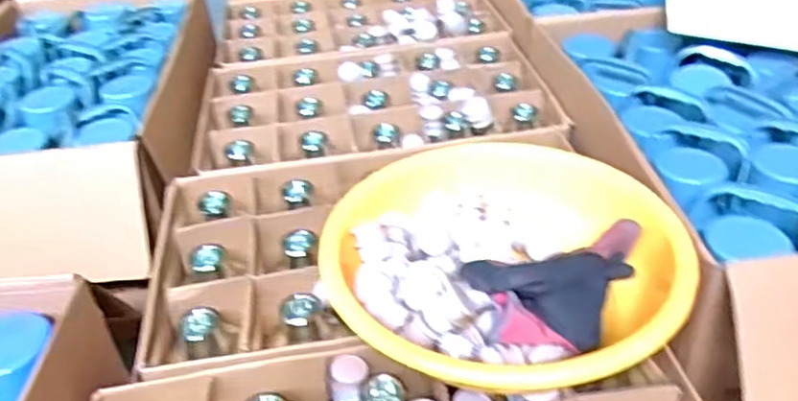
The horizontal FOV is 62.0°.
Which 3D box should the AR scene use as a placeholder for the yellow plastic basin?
[{"bbox_3d":[0.106,0.080,0.709,0.363,0.104,0.334,4,37,9],"label":"yellow plastic basin"}]

